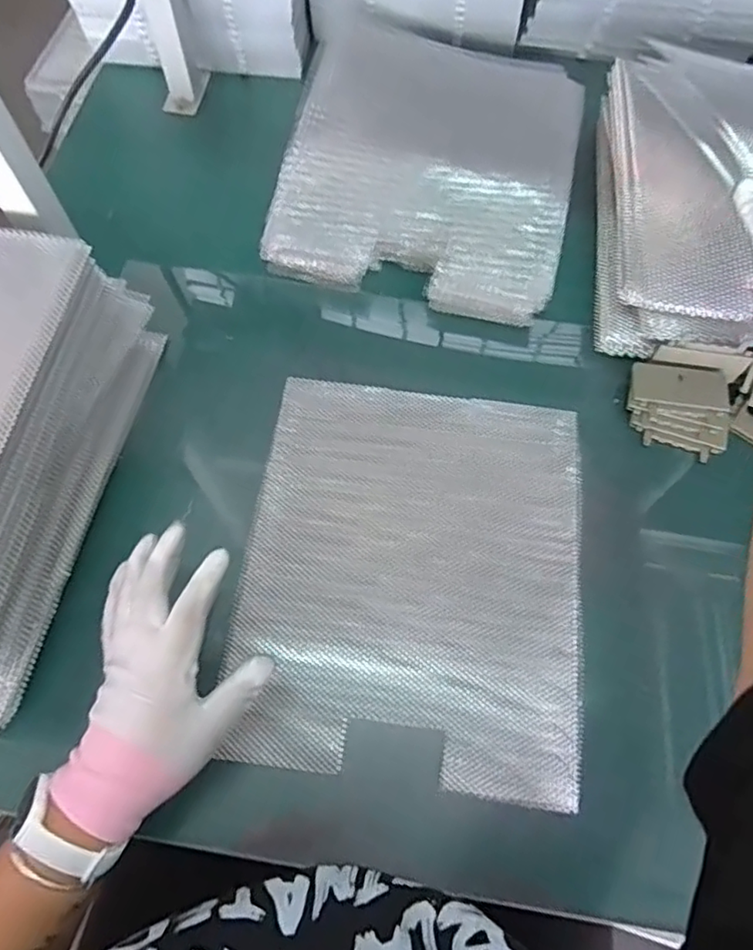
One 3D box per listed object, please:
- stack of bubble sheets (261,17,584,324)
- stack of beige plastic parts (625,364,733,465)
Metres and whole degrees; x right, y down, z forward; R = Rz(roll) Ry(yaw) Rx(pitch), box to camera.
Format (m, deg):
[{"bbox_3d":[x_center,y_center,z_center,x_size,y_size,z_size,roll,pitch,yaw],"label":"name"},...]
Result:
[{"bbox_3d":[0.058,-0.325,0.632,0.282,0.075,0.293,12,68,4],"label":"stack of bubble sheets"},{"bbox_3d":[0.280,-0.063,0.562,0.093,0.022,0.080,15,68,6],"label":"stack of beige plastic parts"}]

